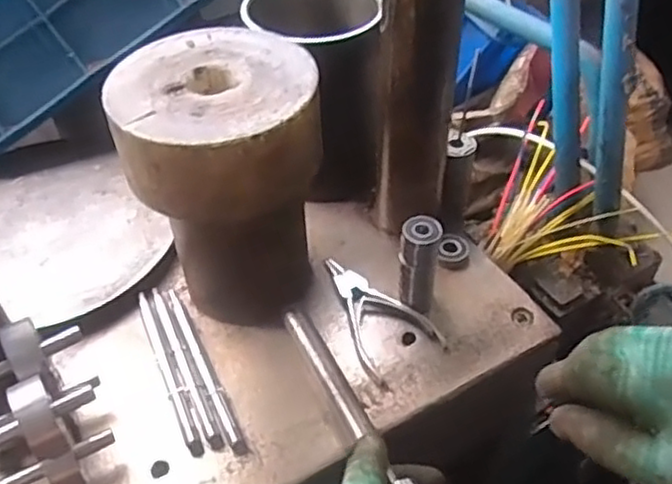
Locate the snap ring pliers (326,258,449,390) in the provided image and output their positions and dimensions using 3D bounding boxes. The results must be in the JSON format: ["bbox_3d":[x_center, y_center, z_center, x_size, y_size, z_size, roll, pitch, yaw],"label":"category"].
[{"bbox_3d":[0.027,0.061,0.594,0.072,0.018,0.129,-29,51,-25],"label":"snap ring pliers"}]

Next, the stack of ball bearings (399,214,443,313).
[{"bbox_3d":[0.070,0.020,0.577,0.028,0.089,0.028,19,48,19],"label":"stack of ball bearings"}]

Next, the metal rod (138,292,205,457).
[{"bbox_3d":[-0.139,0.104,0.563,0.011,0.012,0.162,-19,48,-17],"label":"metal rod"}]

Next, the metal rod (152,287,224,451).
[{"bbox_3d":[-0.127,0.099,0.565,0.012,0.013,0.166,-21,48,-18],"label":"metal rod"}]

